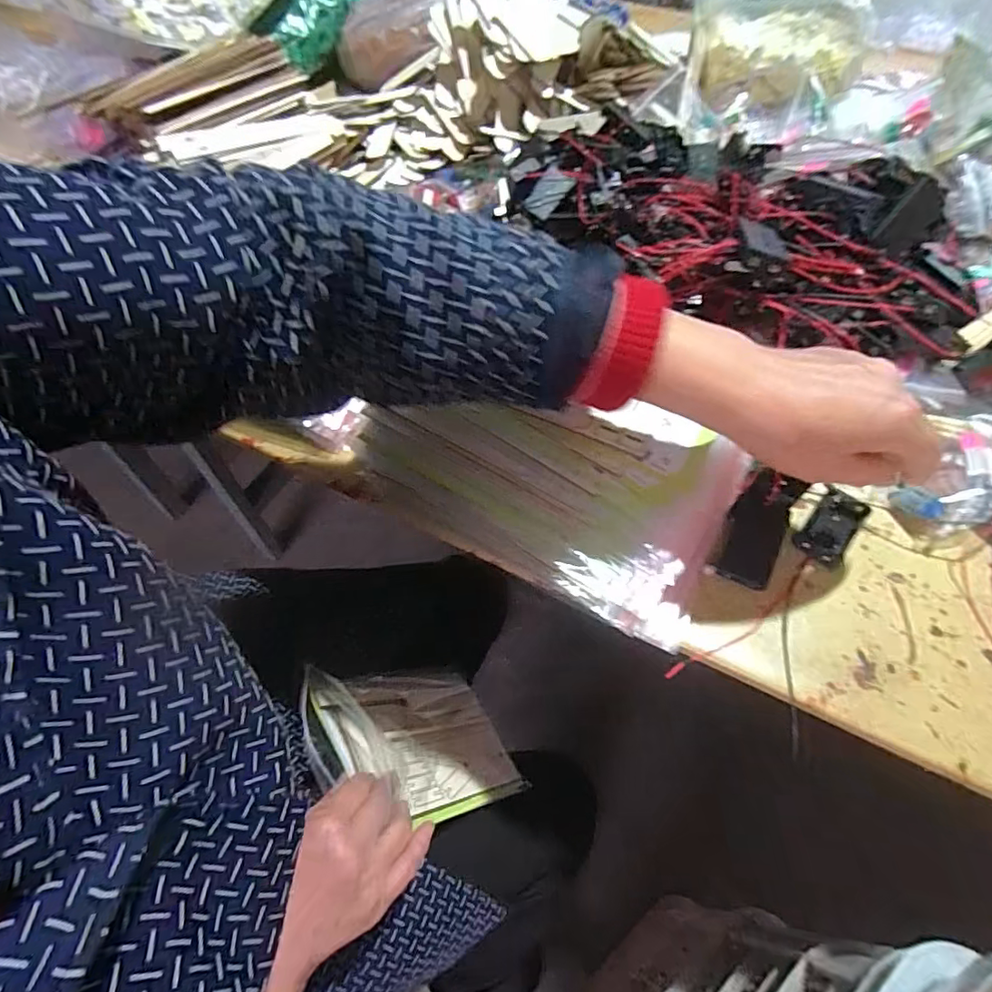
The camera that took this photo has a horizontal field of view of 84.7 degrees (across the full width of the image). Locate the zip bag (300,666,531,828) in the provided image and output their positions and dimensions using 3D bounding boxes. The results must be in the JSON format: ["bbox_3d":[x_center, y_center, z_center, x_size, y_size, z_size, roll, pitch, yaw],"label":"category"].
[{"bbox_3d":[-0.074,0.220,0.495,0.019,0.216,0.139,-46,54,22],"label":"zip bag"}]

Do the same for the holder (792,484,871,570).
[{"bbox_3d":[0.242,0.023,0.394,0.034,0.012,0.057,31,62,20],"label":"holder"}]

